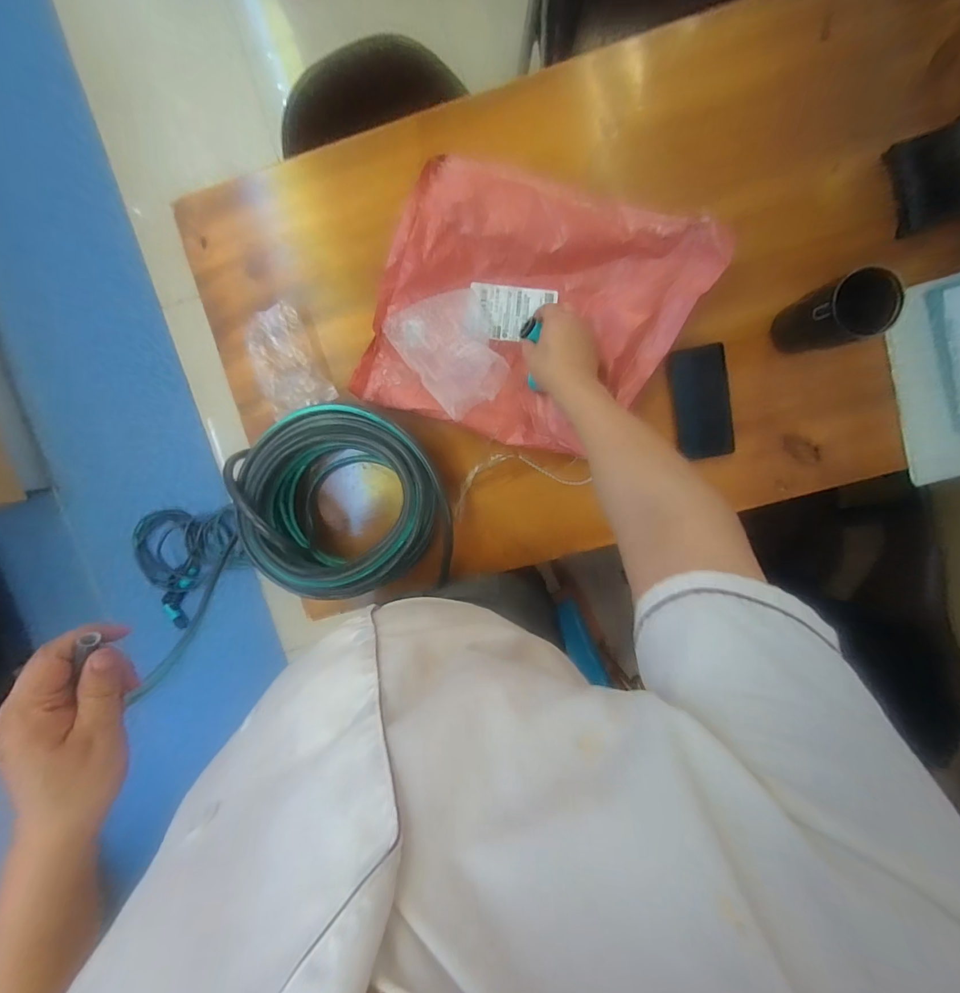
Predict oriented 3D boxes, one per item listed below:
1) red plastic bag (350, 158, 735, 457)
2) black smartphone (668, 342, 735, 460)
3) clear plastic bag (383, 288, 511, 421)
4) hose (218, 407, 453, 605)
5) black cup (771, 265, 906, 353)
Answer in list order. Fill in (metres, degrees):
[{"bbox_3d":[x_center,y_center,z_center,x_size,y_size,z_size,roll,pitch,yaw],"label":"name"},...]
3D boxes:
[{"bbox_3d":[0.066,-0.250,0.643,0.429,0.073,0.341,17,98,1],"label":"red plastic bag"},{"bbox_3d":[0.335,-0.141,0.683,0.078,0.017,0.163,-9,96,4],"label":"black smartphone"},{"bbox_3d":[-0.036,-0.215,0.643,0.141,0.049,0.173,-36,94,7],"label":"clear plastic bag"},{"bbox_3d":[-0.192,0.019,0.667,0.262,0.097,0.274,-24,95,6],"label":"hose"},{"bbox_3d":[0.448,-0.231,0.587,0.079,0.148,0.074,0,97,3],"label":"black cup"}]

